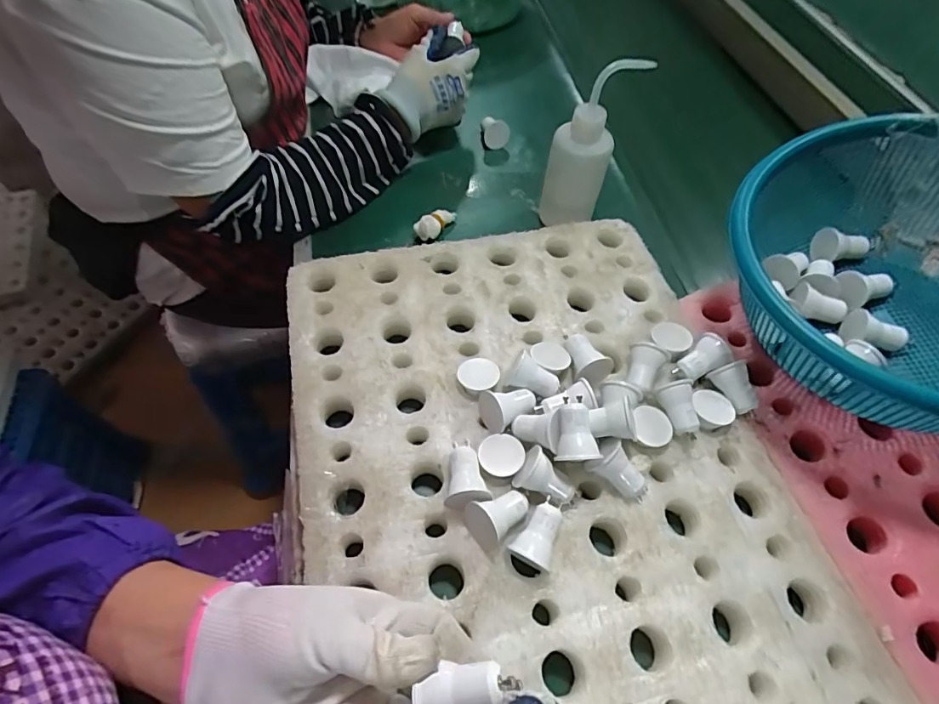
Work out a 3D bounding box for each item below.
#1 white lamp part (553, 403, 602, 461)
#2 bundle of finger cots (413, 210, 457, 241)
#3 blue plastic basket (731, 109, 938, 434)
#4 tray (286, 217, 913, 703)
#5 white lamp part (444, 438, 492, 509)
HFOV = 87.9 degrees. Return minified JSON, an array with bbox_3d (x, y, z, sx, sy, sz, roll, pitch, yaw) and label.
[{"bbox_3d":[0.079,0.061,0.357,0.029,0.028,0.040,6,59,0],"label":"white lamp part"},{"bbox_3d":[-0.037,-0.147,0.545,0.022,0.024,0.059,38,52,17],"label":"bundle of finger cots"},{"bbox_3d":[0.356,-0.068,0.391,0.278,0.135,0.254,39,64,19],"label":"blue plastic basket"},{"bbox_3d":[0.060,0.114,0.365,0.370,0.036,0.553,-10,62,-8],"label":"tray"},{"bbox_3d":[-0.003,0.089,0.361,0.030,0.030,0.047,-3,59,-5],"label":"white lamp part"}]

